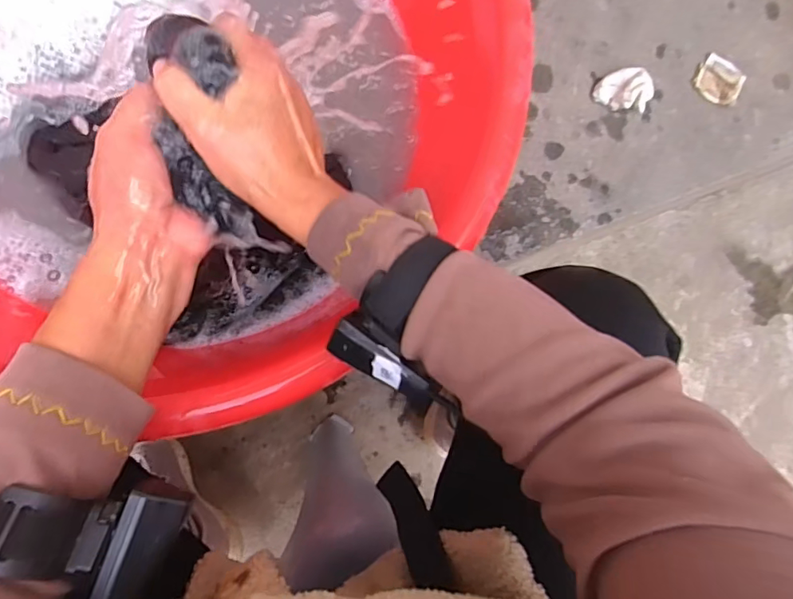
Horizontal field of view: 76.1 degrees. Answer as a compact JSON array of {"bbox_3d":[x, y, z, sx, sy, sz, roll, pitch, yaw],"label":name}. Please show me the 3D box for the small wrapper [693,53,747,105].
[{"bbox_3d":[0.398,-0.269,0.625,0.058,0.009,0.052,32,83,-4],"label":"small wrapper"}]

